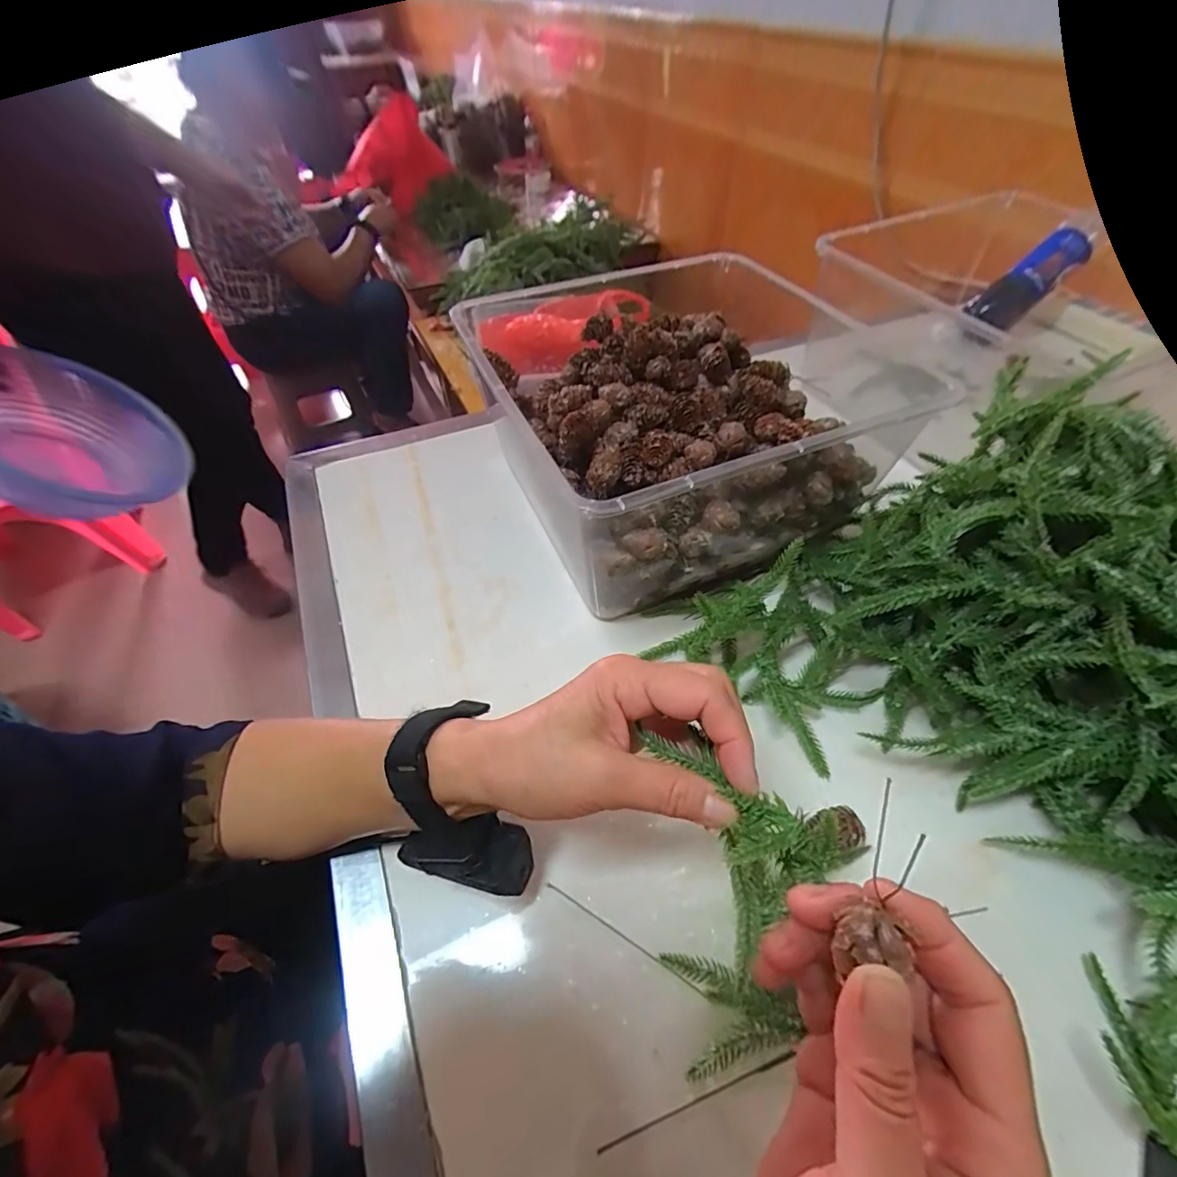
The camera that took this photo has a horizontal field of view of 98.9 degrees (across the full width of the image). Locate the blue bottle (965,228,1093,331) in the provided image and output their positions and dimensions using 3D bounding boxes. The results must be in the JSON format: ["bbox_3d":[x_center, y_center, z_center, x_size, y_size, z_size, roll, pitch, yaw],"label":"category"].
[{"bbox_3d":[0.557,-0.388,0.641,0.150,0.039,0.052,-39,53,14],"label":"blue bottle"}]

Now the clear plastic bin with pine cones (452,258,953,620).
[{"bbox_3d":[0.065,-0.123,0.431,0.252,0.151,0.252,-19,53,-13],"label":"clear plastic bin with pine cones"}]

